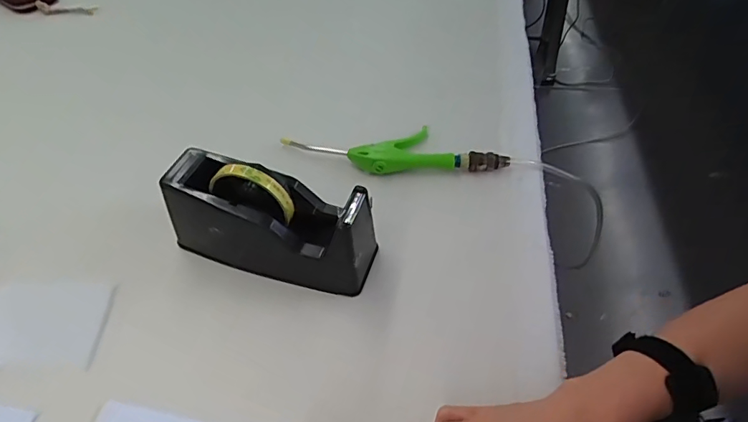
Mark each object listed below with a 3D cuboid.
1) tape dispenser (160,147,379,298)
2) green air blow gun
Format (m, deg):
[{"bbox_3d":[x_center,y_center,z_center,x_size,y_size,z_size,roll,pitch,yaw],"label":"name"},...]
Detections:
[{"bbox_3d":[-0.099,0.009,0.472,0.205,0.110,0.072,12,48,11],"label":"tape dispenser"},{"bbox_3d":[0.025,-0.080,0.597,0.268,0.027,0.077,-2,47,-2],"label":"green air blow gun"}]

